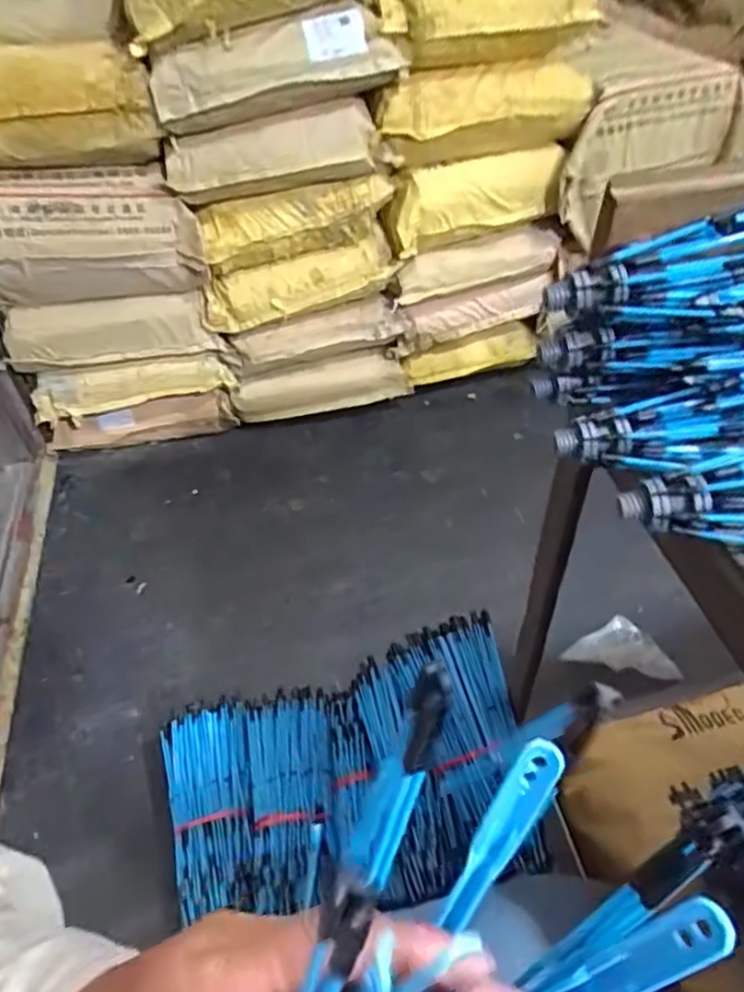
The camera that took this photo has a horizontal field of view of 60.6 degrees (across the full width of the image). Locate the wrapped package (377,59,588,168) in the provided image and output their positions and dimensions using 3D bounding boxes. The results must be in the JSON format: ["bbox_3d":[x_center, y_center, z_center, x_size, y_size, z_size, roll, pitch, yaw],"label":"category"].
[{"bbox_3d":[0.218,-0.740,1.225,0.420,0.134,0.117,-12,48,-7],"label":"wrapped package"}]

